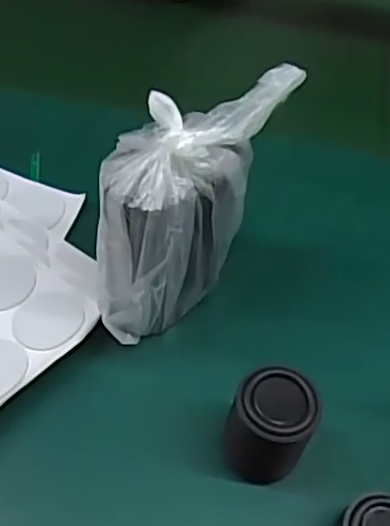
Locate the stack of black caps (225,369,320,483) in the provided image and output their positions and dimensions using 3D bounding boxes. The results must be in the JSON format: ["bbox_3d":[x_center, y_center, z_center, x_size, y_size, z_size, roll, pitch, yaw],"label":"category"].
[{"bbox_3d":[0.036,0.083,0.333,0.040,0.069,0.037,15,53,3],"label":"stack of black caps"}]

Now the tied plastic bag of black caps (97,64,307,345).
[{"bbox_3d":[-0.007,-0.025,0.354,0.060,0.127,0.117,25,54,10],"label":"tied plastic bag of black caps"}]

